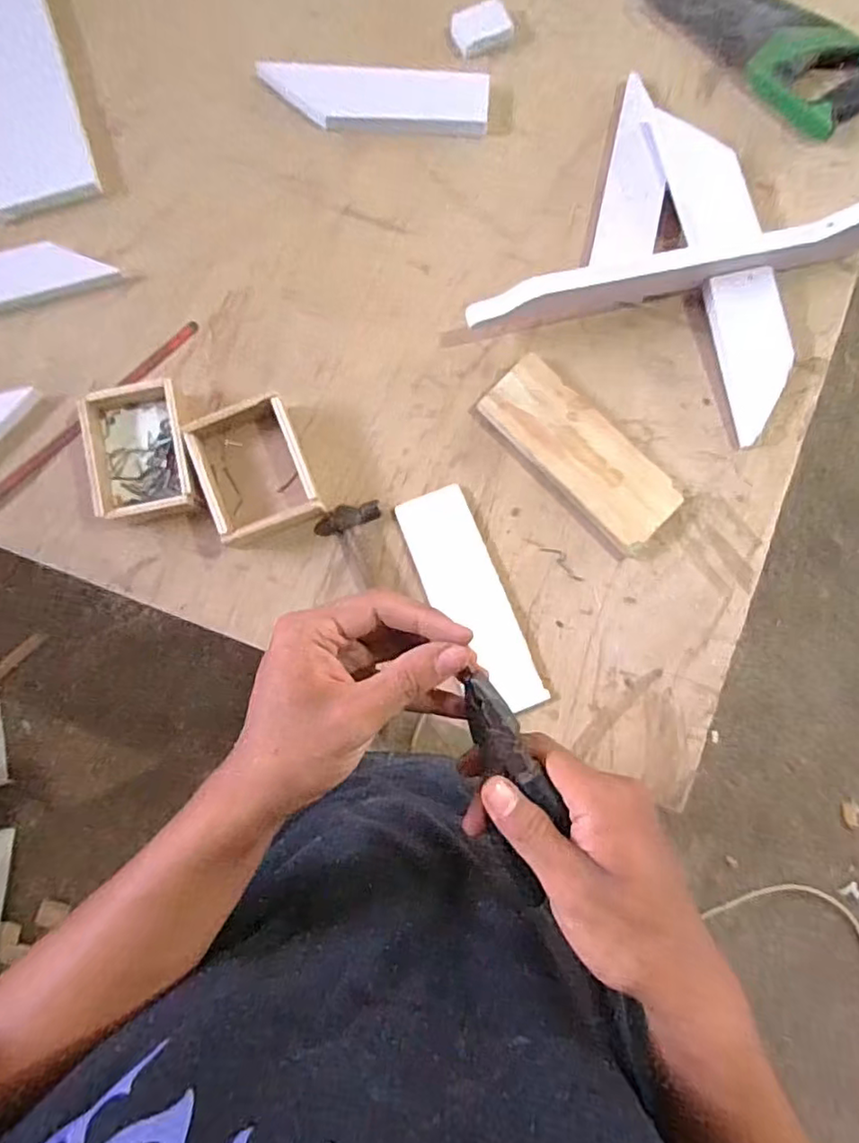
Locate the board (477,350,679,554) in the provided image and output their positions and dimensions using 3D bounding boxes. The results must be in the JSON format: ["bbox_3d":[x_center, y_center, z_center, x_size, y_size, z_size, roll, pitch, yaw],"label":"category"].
[{"bbox_3d":[0.157,-0.124,0.642,0.086,0.019,0.220,-45,90,-4],"label":"board"}]

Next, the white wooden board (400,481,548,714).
[{"bbox_3d":[0.043,0.030,0.628,0.074,0.015,0.236,-23,88,-3],"label":"white wooden board"}]

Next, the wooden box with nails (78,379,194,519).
[{"bbox_3d":[-0.293,-0.121,0.631,0.099,0.045,0.134,-11,85,-1],"label":"wooden box with nails"}]

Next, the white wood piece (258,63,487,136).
[{"bbox_3d":[-0.058,-0.525,0.679,0.243,0.020,0.061,2,87,-2],"label":"white wood piece"}]

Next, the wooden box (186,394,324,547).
[{"bbox_3d":[-0.178,-0.104,0.630,0.103,0.050,0.133,-20,85,-2],"label":"wooden box"}]

